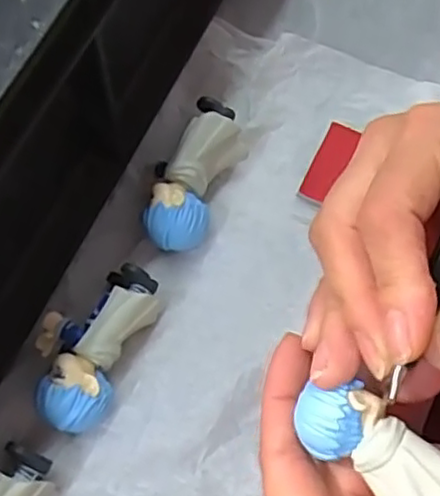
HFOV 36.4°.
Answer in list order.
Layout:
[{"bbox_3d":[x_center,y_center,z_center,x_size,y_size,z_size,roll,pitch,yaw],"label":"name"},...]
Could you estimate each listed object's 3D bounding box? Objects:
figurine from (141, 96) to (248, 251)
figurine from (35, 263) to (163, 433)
[{"bbox_3d":[-0.010,-0.028,0.274,0.026,0.028,0.062,22,68,9],"label":"figurine"},{"bbox_3d":[-0.047,0.036,0.245,0.035,0.022,0.060,23,68,10],"label":"figurine"}]

